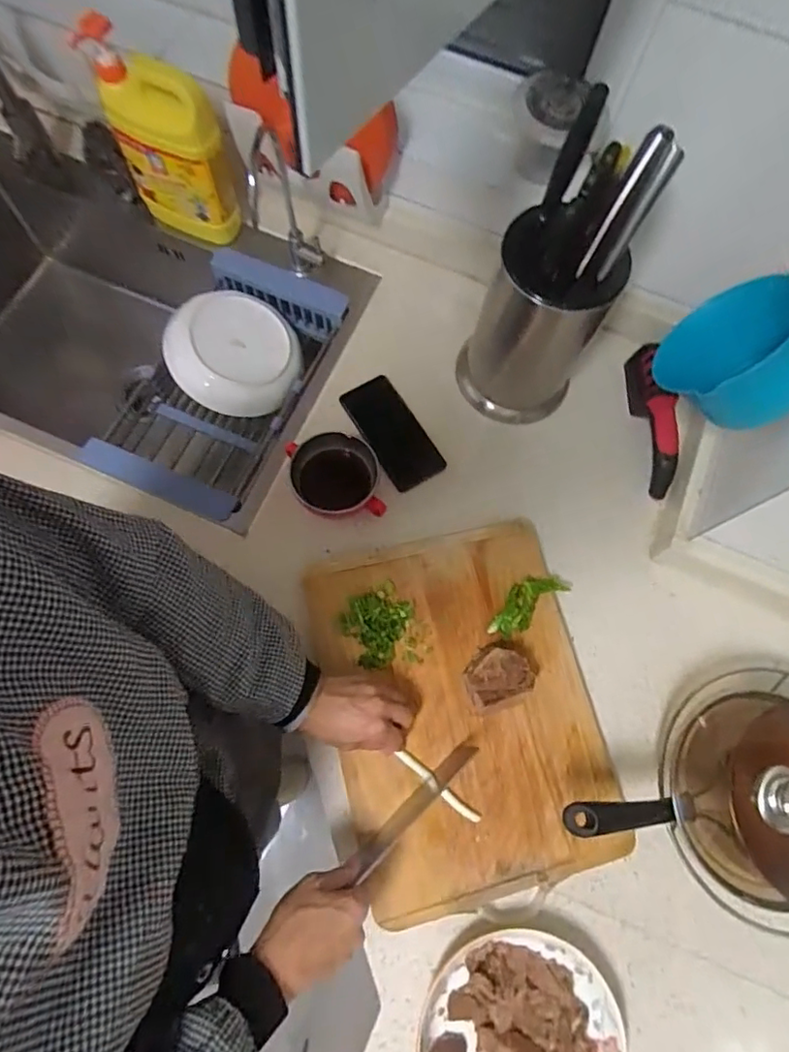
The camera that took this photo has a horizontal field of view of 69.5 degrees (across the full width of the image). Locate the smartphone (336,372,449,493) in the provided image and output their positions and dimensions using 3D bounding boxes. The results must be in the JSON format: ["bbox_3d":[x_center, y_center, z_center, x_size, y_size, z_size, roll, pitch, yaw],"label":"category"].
[{"bbox_3d":[-0.004,-0.130,0.775,0.080,0.014,0.159,-32,77,-12],"label":"smartphone"}]

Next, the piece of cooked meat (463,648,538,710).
[{"bbox_3d":[0.116,0.170,0.646,0.072,0.045,0.056,-20,75,-9],"label":"piece of cooked meat"}]

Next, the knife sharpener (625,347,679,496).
[{"bbox_3d":[0.355,-0.149,0.768,0.051,0.055,0.216,-1,73,-4],"label":"knife sharpener"}]

